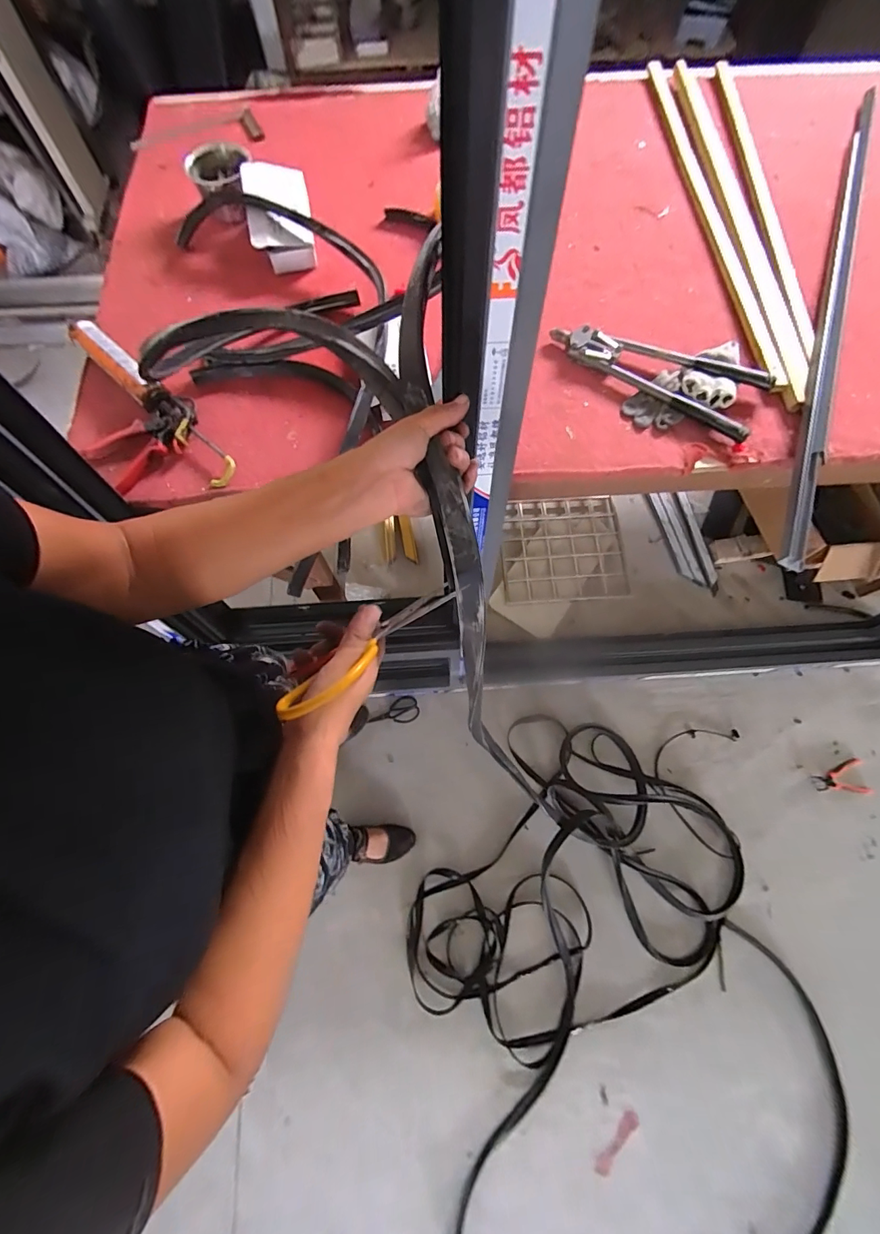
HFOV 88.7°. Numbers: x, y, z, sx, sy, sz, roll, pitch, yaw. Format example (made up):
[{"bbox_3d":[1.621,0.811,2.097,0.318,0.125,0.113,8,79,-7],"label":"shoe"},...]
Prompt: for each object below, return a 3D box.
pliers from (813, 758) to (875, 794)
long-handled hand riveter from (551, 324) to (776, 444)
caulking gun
[{"bbox_3d":[1.183,0.474,1.324,0.159,0.015,0.095,-6,58,0],"label":"pliers"},{"bbox_3d":[0.388,-0.449,0.810,0.374,0.035,0.137,32,74,11],"label":"long-handled hand riveter"},{"bbox_3d":[-0.552,-0.354,0.783,0.459,0.057,0.191,42,77,14],"label":"caulking gun"}]

